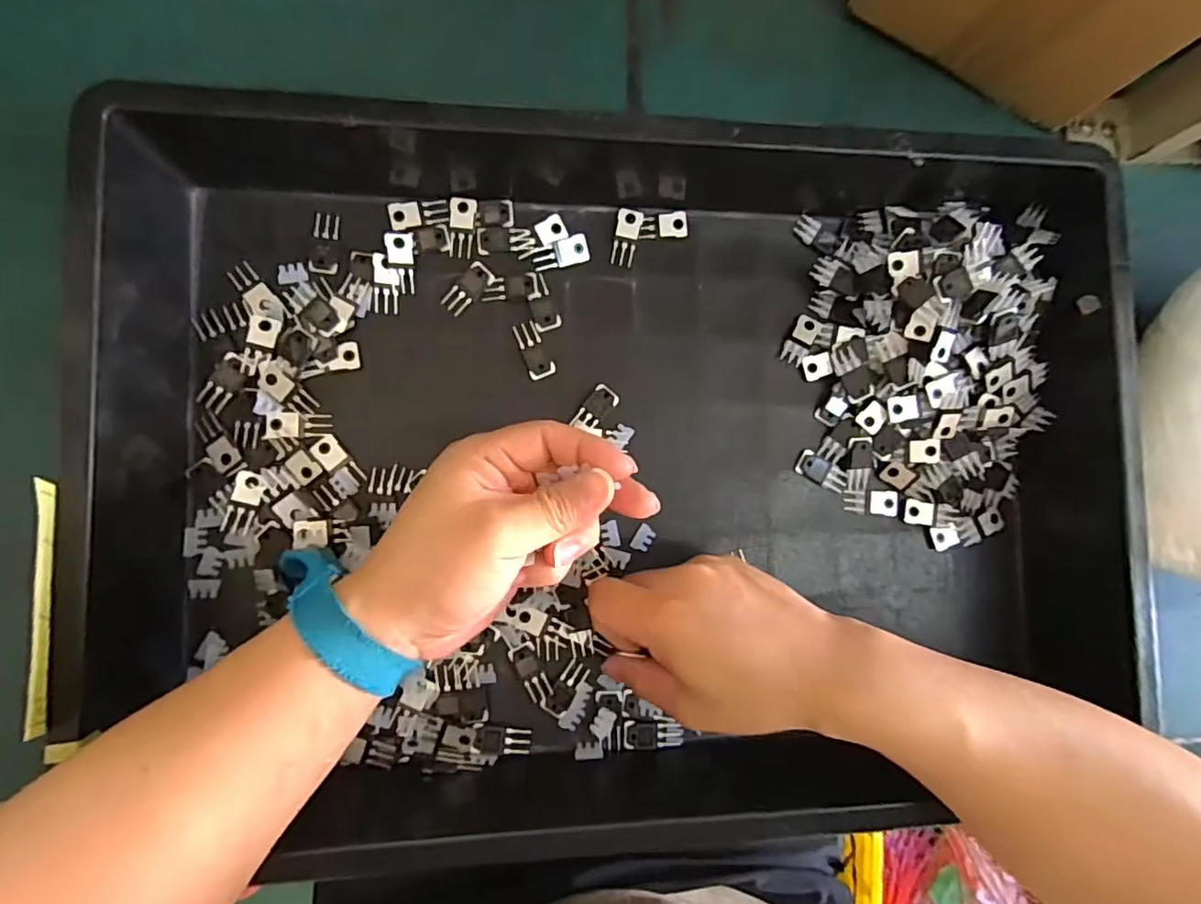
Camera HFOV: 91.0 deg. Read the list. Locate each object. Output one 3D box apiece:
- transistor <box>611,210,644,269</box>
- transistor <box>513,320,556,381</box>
[{"bbox_3d":[0.016,-0.134,0.368,0.015,0.004,0.035,12,96,-6],"label":"transistor"},{"bbox_3d":[-0.040,-0.062,0.359,0.015,0.004,0.035,-24,88,-8],"label":"transistor"}]

